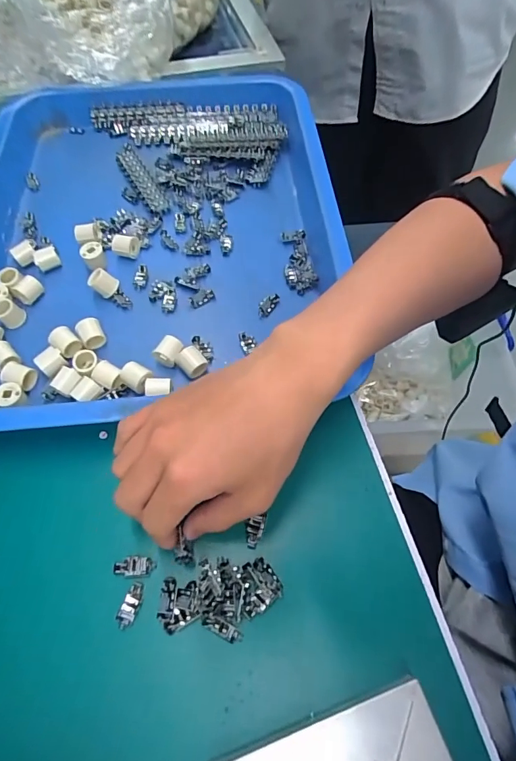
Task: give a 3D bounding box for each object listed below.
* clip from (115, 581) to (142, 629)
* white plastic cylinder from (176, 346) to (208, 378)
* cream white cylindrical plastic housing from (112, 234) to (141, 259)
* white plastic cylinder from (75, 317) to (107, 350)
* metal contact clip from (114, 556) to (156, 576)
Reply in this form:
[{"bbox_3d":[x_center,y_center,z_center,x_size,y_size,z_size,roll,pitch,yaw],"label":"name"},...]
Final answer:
[{"bbox_3d":[-0.080,0.141,0.274,0.010,0.004,0.026,15,61,9],"label":"clip"},{"bbox_3d":[-0.053,-0.014,0.347,0.022,0.016,0.018,31,65,17],"label":"white plastic cylinder"},{"bbox_3d":[-0.123,-0.125,0.406,0.024,0.013,0.016,4,60,3],"label":"cream white cylindrical plastic housing"},{"bbox_3d":[-0.137,-0.037,0.361,0.019,0.019,0.022,-28,63,-14],"label":"white plastic cylinder"},{"bbox_3d":[-0.080,0.121,0.285,0.025,0.008,0.012,0,60,1],"label":"metal contact clip"}]

